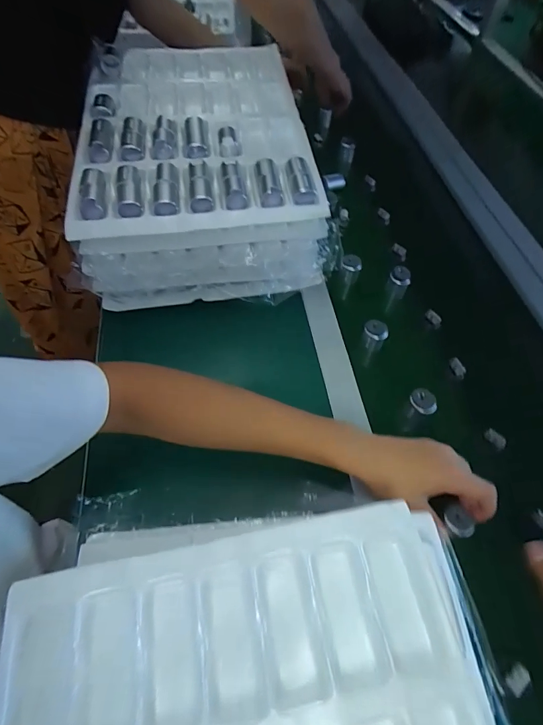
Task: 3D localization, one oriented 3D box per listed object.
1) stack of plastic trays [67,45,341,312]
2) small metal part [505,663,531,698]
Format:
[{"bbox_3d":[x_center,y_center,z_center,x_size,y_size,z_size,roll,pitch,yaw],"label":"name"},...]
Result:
[{"bbox_3d":[-0.110,-0.327,0.653,0.338,0.156,0.487,-6,58,-5],"label":"stack of plastic trays"},{"bbox_3d":[0.219,0.281,0.350,0.023,0.006,0.017,-33,64,-20],"label":"small metal part"}]

